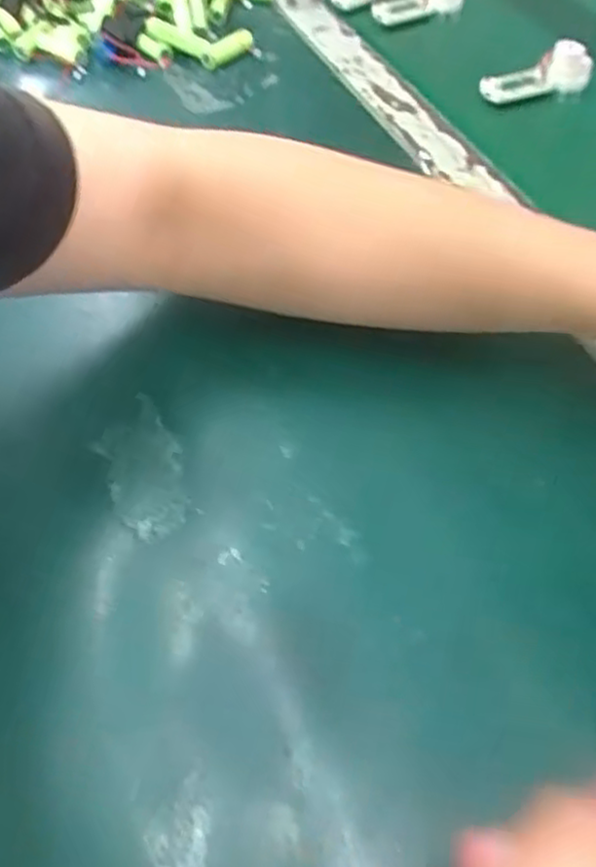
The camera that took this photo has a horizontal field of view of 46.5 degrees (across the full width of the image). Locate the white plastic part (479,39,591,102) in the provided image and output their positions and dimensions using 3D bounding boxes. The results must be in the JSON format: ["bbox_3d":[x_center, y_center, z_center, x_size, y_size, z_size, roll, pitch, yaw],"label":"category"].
[{"bbox_3d":[0.190,-0.285,0.553,0.082,0.029,0.038,-23,55,-16],"label":"white plastic part"}]

